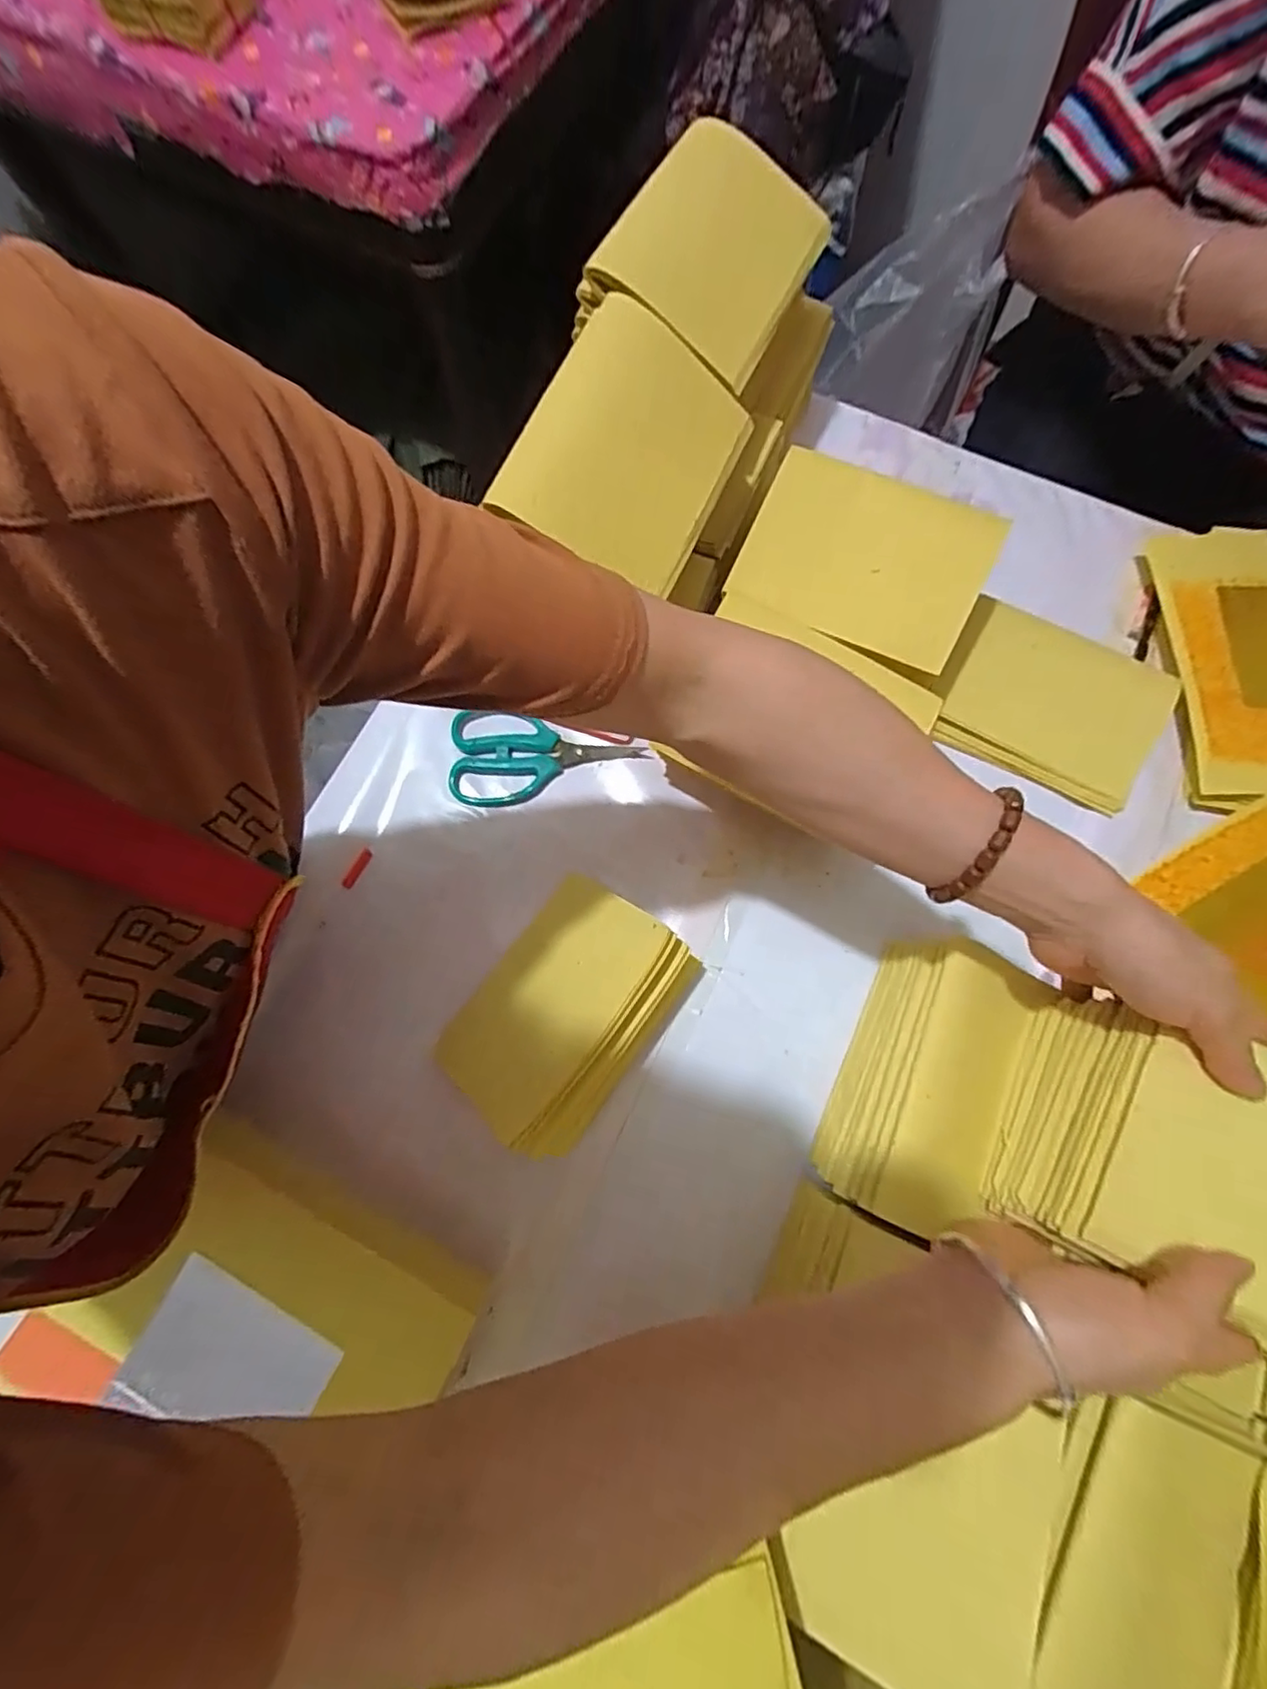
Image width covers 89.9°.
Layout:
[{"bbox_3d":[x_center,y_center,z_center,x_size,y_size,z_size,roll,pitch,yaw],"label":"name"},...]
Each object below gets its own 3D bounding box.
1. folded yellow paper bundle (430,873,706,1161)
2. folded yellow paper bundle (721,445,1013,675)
[{"bbox_3d":[-0.043,0.109,0.421,0.119,0.082,0.154,35,79,9],"label":"folded yellow paper bundle"},{"bbox_3d":[0.160,-0.202,0.445,0.160,0.009,0.112,28,97,15],"label":"folded yellow paper bundle"}]

